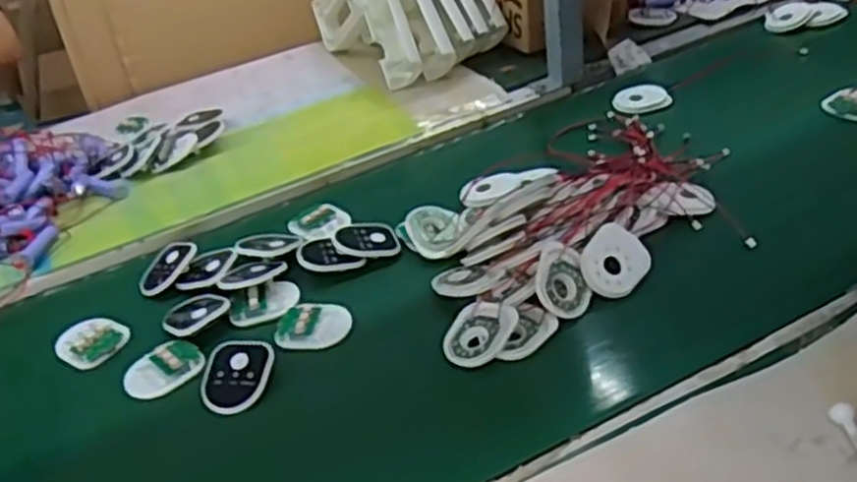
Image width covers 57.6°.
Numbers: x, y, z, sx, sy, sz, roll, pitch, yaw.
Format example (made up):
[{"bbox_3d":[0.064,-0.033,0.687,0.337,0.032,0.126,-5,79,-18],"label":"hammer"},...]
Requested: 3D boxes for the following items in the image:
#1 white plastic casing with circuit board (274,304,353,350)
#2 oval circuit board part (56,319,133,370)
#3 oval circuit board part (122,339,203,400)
[{"bbox_3d":[-0.091,0.067,0.613,0.057,0.013,0.046,-2,36,11],"label":"white plastic casing with circuit board"},{"bbox_3d":[-0.273,0.082,0.634,0.053,0.008,0.046,-27,56,-32],"label":"oval circuit board part"},{"bbox_3d":[-0.203,0.097,0.596,0.057,0.012,0.041,-33,41,-29],"label":"oval circuit board part"}]

